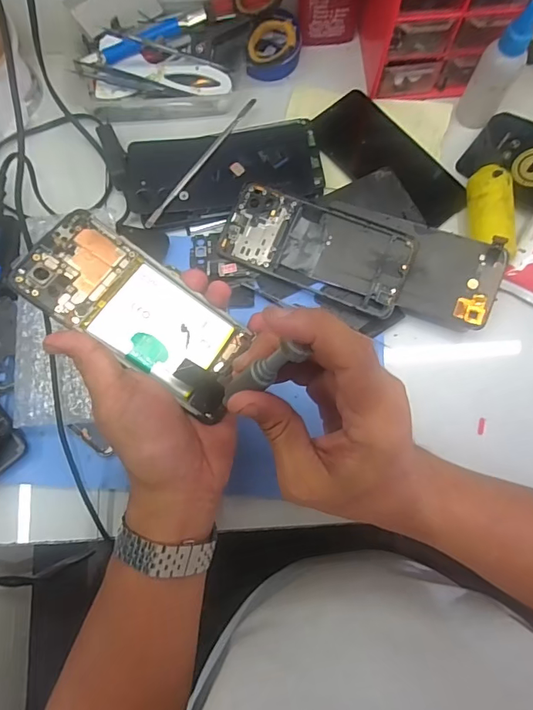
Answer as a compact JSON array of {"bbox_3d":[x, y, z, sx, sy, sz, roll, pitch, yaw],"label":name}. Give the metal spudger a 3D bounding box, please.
[{"bbox_3d":[-0.059,-0.178,0.403,0.009,0.010,0.161,33,80,8],"label":"metal spudger"}]

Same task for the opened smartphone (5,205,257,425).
[{"bbox_3d":[-0.082,-0.028,0.290,0.150,0.004,0.067,37,68,-7],"label":"opened smartphone"}]

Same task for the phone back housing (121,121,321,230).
[{"bbox_3d":[-0.038,-0.169,0.405,0.174,0.014,0.083,-10,81,0],"label":"phone back housing"}]

